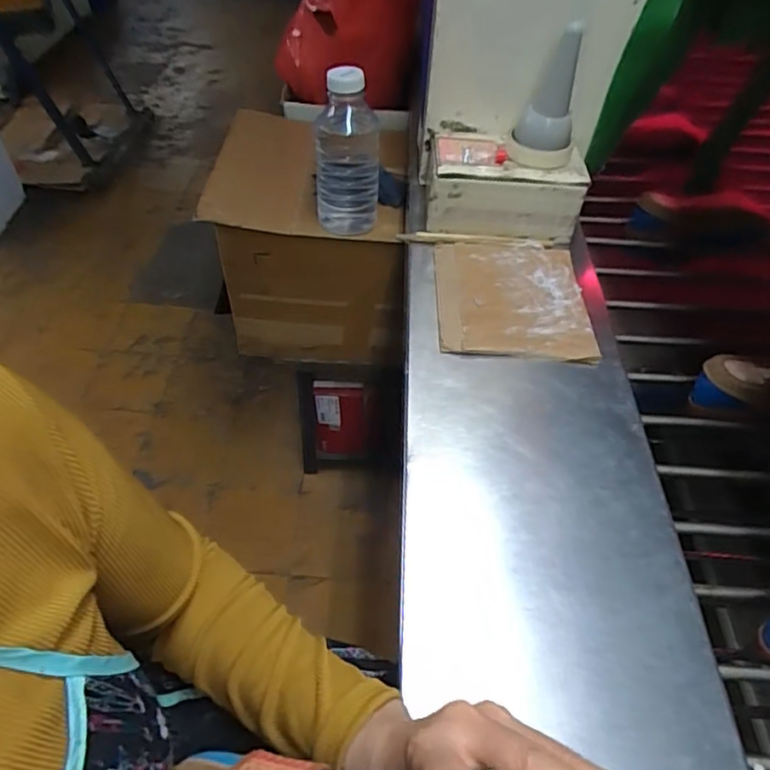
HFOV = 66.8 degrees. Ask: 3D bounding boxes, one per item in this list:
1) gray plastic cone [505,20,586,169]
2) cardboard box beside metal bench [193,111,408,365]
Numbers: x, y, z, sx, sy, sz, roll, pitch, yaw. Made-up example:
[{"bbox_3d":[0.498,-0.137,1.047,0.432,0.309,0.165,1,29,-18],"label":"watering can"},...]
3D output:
[{"bbox_3d":[0.196,-0.341,0.683,0.075,0.136,0.085,13,50,8],"label":"gray plastic cone"},{"bbox_3d":[-0.118,-0.262,1.065,0.310,0.313,0.316,6,49,2],"label":"cardboard box beside metal bench"}]

